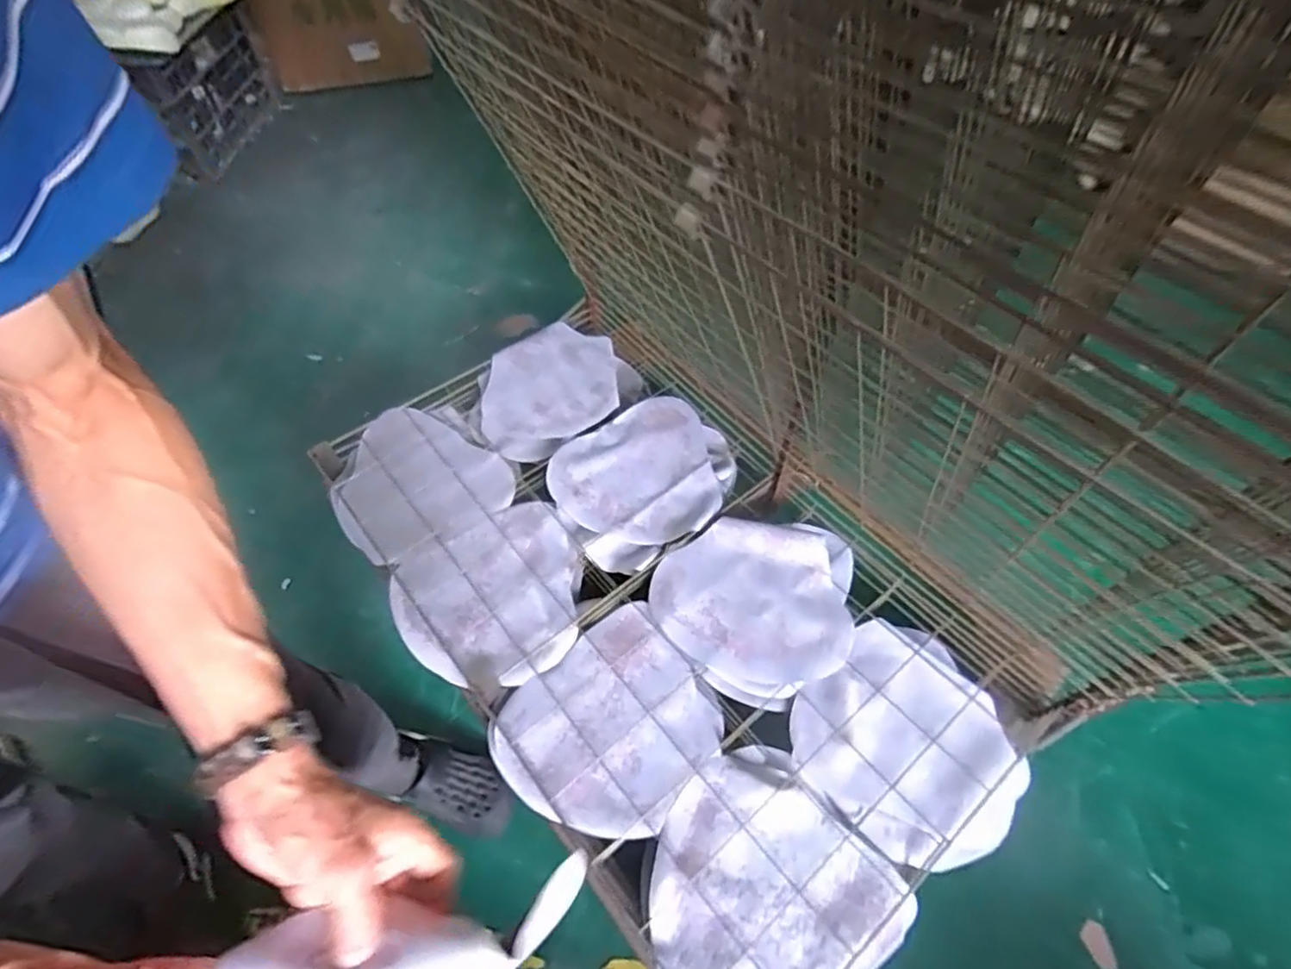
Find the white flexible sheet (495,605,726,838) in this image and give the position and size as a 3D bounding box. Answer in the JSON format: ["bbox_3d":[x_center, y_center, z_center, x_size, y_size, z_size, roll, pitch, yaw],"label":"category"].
[{"bbox_3d":[-0.045,0.369,0.986,0.287,0.041,0.334,39,59,24],"label":"white flexible sheet"}]

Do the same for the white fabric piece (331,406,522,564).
[{"bbox_3d":[-0.445,-0.007,1.212,0.299,0.034,0.297,36,62,22],"label":"white fabric piece"}]

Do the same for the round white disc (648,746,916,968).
[{"bbox_3d":[0.146,0.548,0.857,0.313,0.041,0.299,0,55,0],"label":"round white disc"}]

